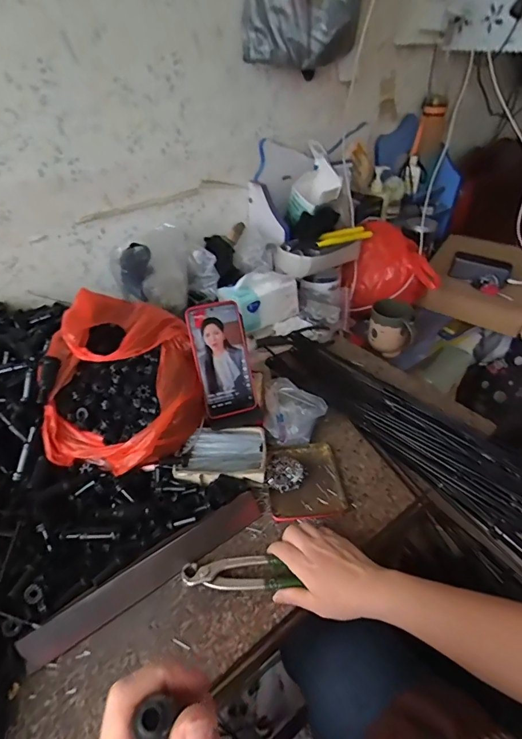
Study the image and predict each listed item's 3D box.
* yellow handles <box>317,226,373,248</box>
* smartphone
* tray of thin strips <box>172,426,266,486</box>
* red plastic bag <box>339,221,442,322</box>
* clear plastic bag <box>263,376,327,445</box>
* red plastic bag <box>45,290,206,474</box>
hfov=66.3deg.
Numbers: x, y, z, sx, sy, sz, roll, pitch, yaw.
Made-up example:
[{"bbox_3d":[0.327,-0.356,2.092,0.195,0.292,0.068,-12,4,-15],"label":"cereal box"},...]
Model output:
[{"bbox_3d":[0.188,-0.296,0.892,0.122,0.026,0.029,-13,41,-14],"label":"yellow handles"},{"bbox_3d":[-0.057,-0.014,0.585,0.077,0.164,0.012,-13,7,-14],"label":"smartphone"},{"bbox_3d":[-0.056,0.119,0.574,0.122,0.024,0.091,-2,39,-1],"label":"tray of thin strips"},{"bbox_3d":[0.298,-0.229,0.937,0.203,0.166,0.170,7,40,11],"label":"red plastic bag"},{"bbox_3d":[0.054,0.063,0.640,0.092,0.045,0.125,1,40,4],"label":"clear plastic bag"},{"bbox_3d":[-0.193,0.013,0.571,0.207,0.151,0.250,-7,40,-6],"label":"red plastic bag"}]

